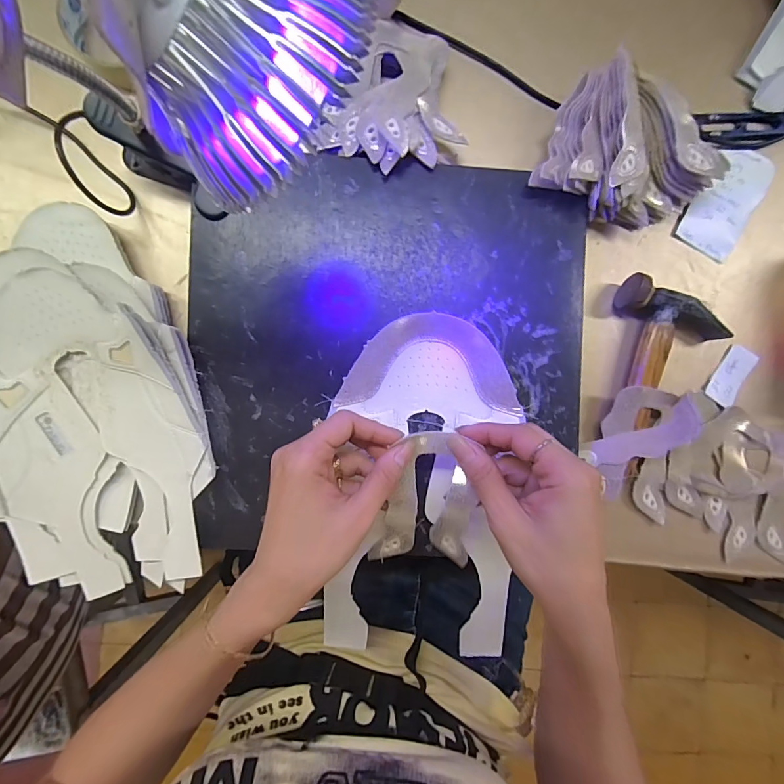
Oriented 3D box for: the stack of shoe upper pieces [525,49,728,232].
[{"bbox_3d":[0.189,-0.184,0.314,0.131,0.047,0.118,27,89,-2],"label":"stack of shoe upper pieces"}]

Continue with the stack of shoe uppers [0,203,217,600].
[{"bbox_3d":[-0.238,0.012,0.299,0.192,0.041,0.283,-13,90,-2],"label":"stack of shoe uppers"}]

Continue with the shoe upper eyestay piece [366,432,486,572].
[{"bbox_3d":[0.024,0.077,0.282,0.067,0.037,0.098,4,89,-2],"label":"shoe upper eyestay piece"}]

